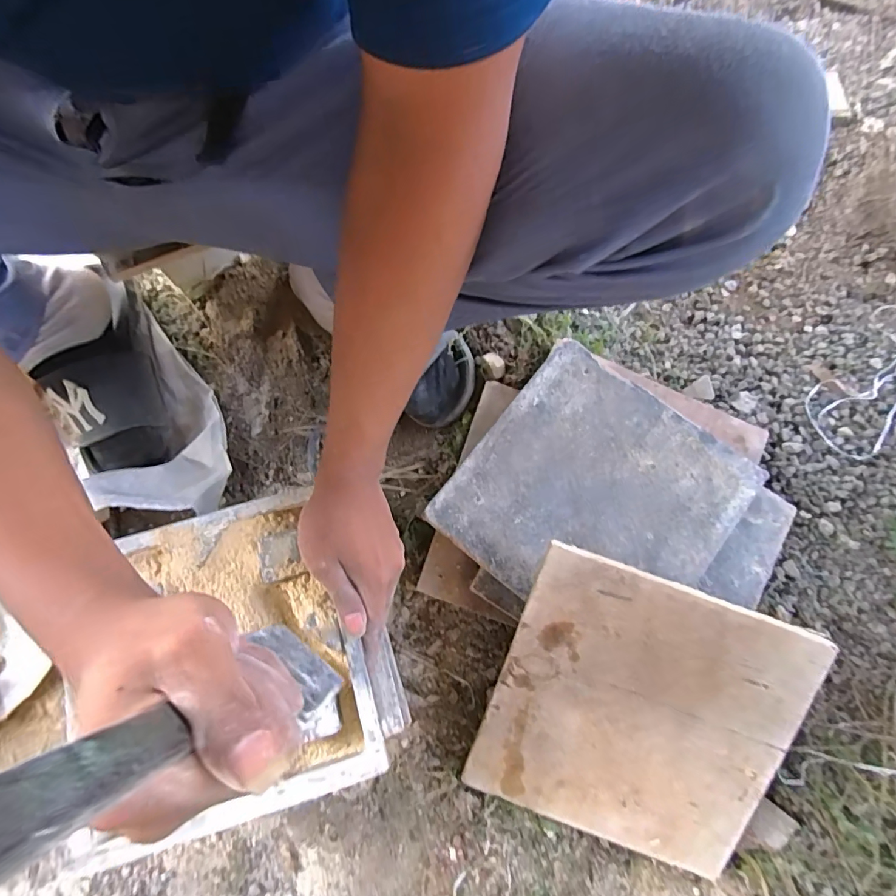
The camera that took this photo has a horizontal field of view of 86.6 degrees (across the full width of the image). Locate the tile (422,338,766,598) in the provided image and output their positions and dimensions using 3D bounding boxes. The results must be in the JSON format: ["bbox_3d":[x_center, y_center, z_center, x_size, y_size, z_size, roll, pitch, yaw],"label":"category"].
[{"bbox_3d":[0.144,0.045,0.470,0.245,0.013,0.242,38,78,8],"label":"tile"}]

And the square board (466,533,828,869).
[{"bbox_3d":[0.163,0.233,0.416,0.236,0.005,0.244,19,101,6],"label":"square board"}]

